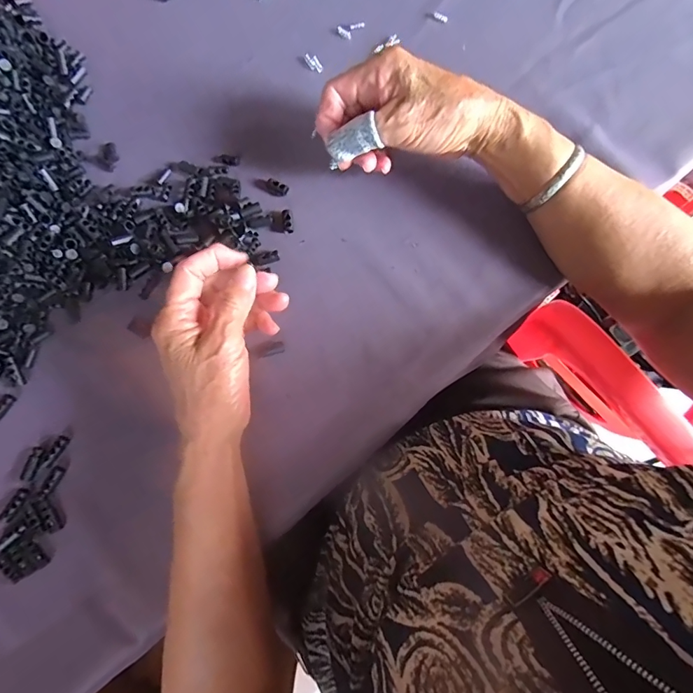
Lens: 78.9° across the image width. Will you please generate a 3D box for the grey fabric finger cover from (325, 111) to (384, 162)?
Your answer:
[{"bbox_3d":[0.006,-0.151,0.308,0.017,0.043,0.018,14,77,-40],"label":"grey fabric finger cover"}]

